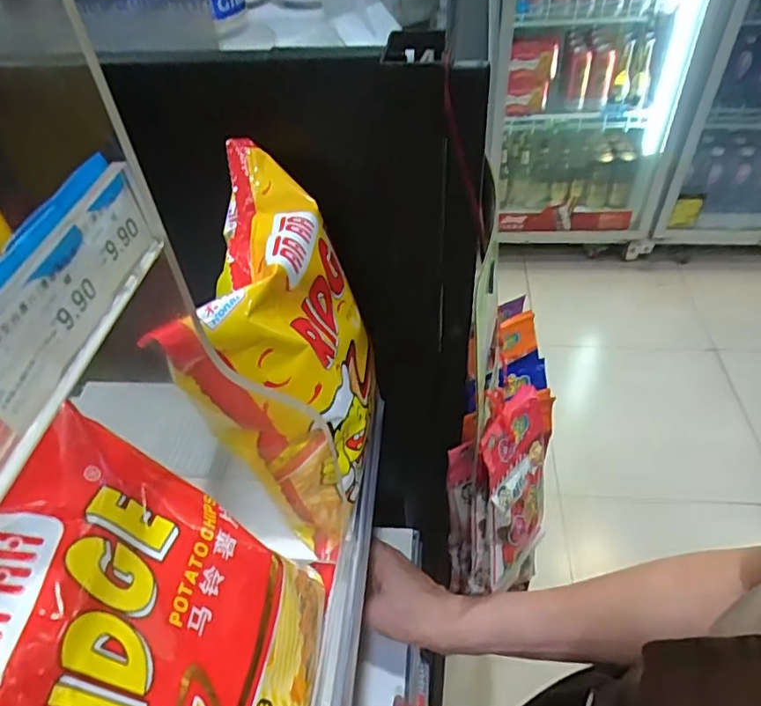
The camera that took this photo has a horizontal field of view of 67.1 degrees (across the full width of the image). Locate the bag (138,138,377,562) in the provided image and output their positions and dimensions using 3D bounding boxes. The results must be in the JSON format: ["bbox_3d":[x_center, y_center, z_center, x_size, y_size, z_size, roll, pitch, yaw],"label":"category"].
[{"bbox_3d":[-0.046,0.000,0.336,0.076,0.167,0.152,-2,45,2],"label":"bag"}]

